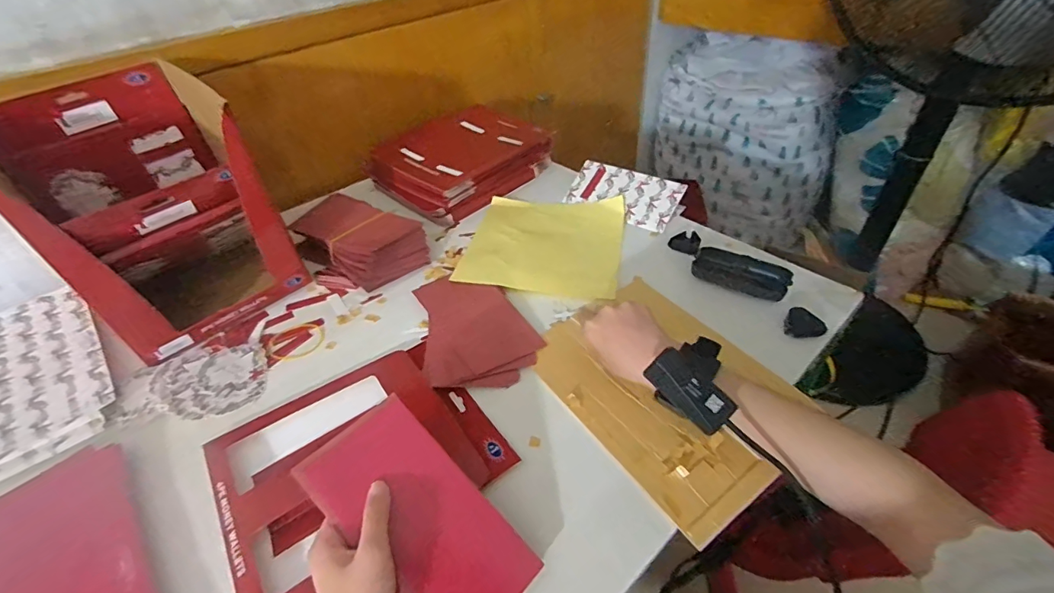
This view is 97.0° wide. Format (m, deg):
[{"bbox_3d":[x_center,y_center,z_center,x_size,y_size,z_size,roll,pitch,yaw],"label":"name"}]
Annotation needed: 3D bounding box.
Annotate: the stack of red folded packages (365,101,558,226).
[{"bbox_3d":[-0.108,-0.230,0.800,0.188,0.064,0.253,28,52,32],"label":"stack of red folded packages"}]

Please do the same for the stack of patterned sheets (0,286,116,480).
[{"bbox_3d":[-0.573,0.093,0.511,0.180,0.026,0.277,-32,48,-27],"label":"stack of patterned sheets"}]

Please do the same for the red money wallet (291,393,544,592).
[{"bbox_3d":[-0.079,0.166,0.349,0.176,0.005,0.089,46,58,9],"label":"red money wallet"}]

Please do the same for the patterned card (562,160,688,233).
[{"bbox_3d":[0.150,-0.160,0.729,0.175,0.011,0.086,26,79,27],"label":"patterned card"}]

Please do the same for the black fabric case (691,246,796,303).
[{"bbox_3d":[0.267,-0.027,0.584,0.111,0.022,0.055,26,50,30],"label":"black fabric case"}]

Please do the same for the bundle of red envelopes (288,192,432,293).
[{"bbox_3d":[-0.243,-0.086,0.661,0.195,0.048,0.115,24,49,29],"label":"bundle of red envelopes"}]

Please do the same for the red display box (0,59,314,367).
[{"bbox_3d":[-0.445,-0.105,0.564,0.236,0.238,0.207,31,53,34],"label":"red display box"}]

